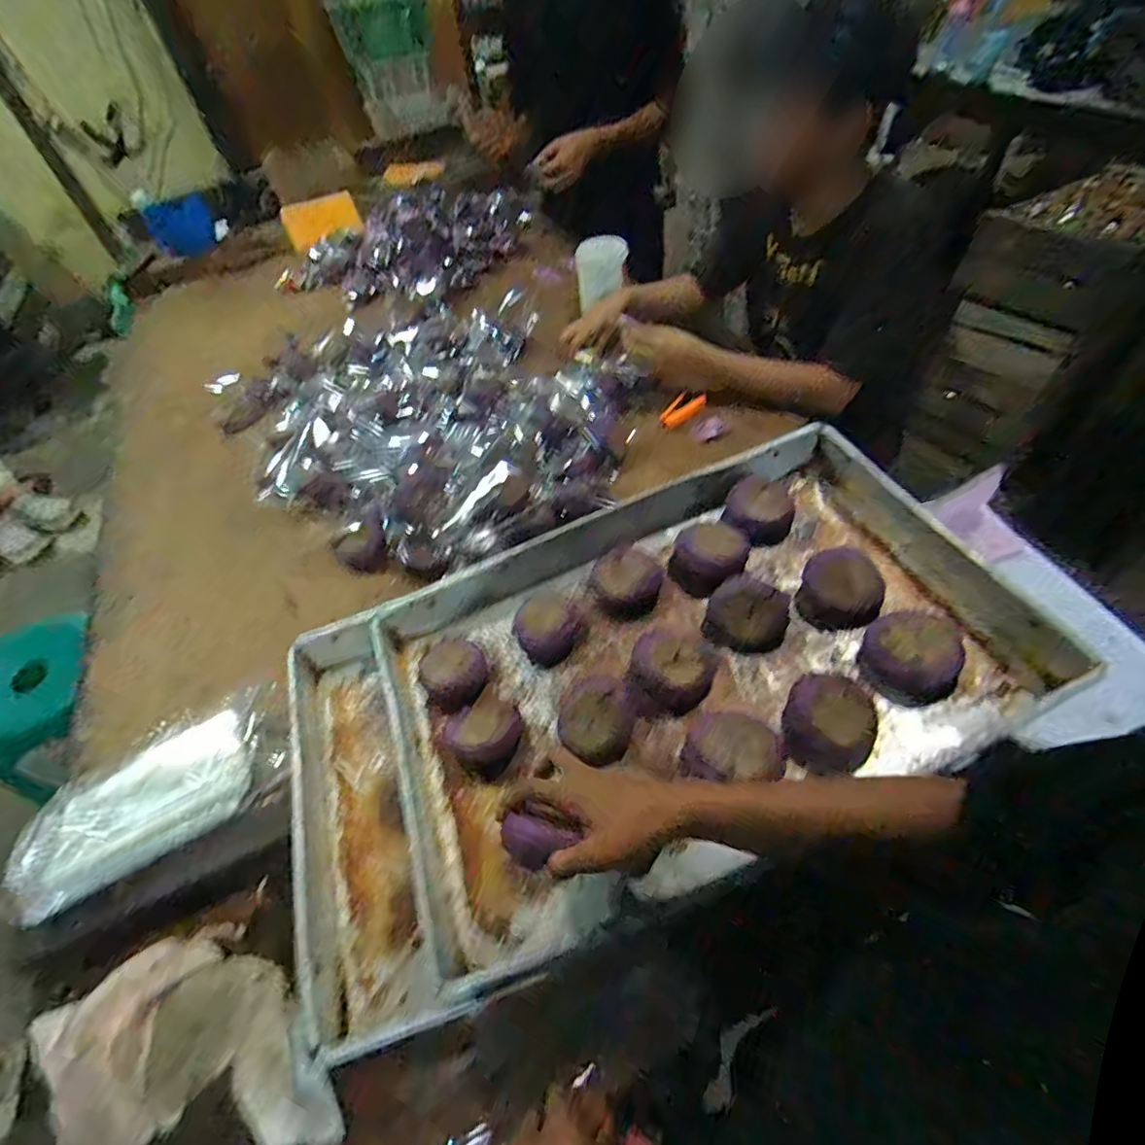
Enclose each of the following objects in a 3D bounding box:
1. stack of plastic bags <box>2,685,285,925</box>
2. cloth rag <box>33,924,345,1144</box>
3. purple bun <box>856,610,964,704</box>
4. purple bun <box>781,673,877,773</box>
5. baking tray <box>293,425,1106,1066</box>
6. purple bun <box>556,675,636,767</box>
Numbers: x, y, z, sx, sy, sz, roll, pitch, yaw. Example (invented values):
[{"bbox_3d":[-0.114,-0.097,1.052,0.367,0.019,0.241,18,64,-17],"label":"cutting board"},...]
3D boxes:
[{"bbox_3d":[-0.458,0.235,0.620,0.243,0.034,0.149,-29,52,-18],"label":"stack of plastic bags"},{"bbox_3d":[-0.321,0.377,0.471,0.244,0.062,0.164,-9,49,-1],"label":"cloth rag"},{"bbox_3d":[0.337,0.083,0.572,0.087,0.045,0.086,27,57,26],"label":"purple bun"},{"bbox_3d":[0.244,0.143,0.548,0.077,0.041,0.082,19,54,21],"label":"purple bun"},{"bbox_3d":[0.073,0.100,0.612,0.766,0.079,0.436,-23,52,-3],"label":"baking tray"},{"bbox_3d":[0.026,0.156,0.607,0.078,0.037,0.089,8,51,13],"label":"purple bun"}]

